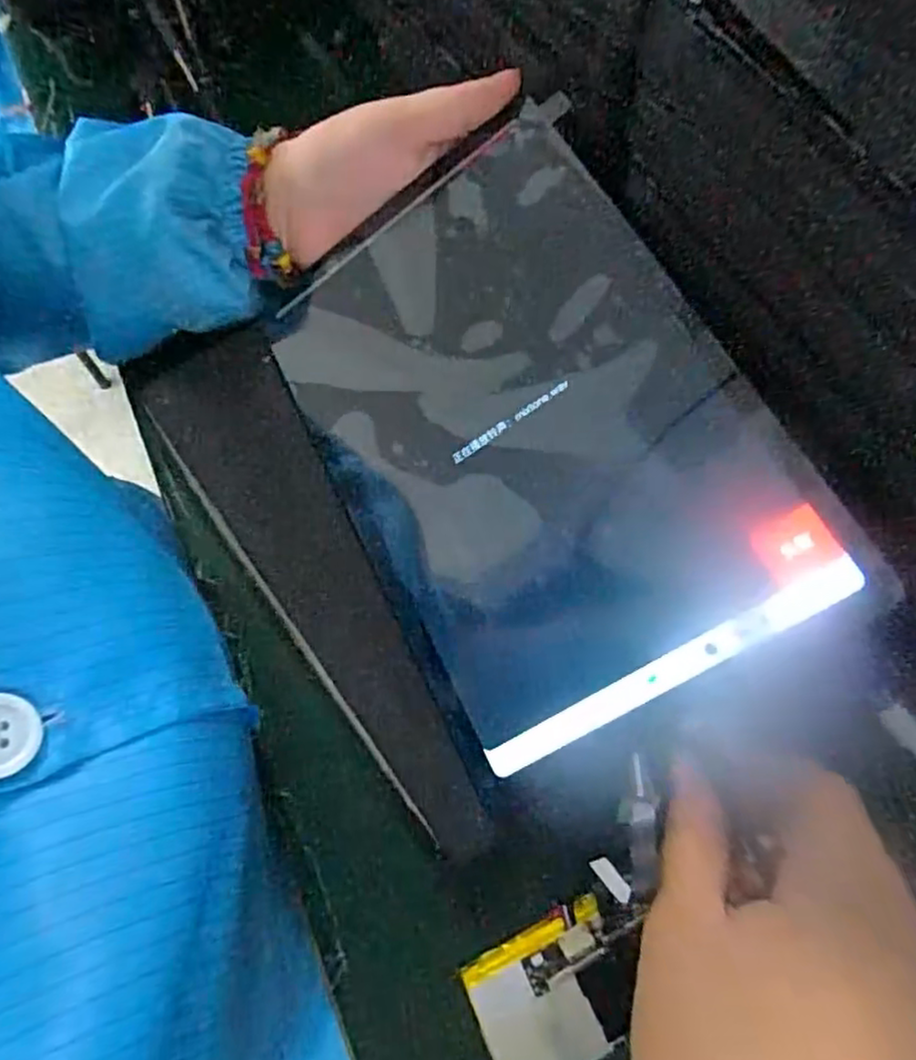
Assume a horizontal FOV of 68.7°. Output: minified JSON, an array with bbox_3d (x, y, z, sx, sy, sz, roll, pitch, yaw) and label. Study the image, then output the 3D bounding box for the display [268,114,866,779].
[{"bbox_3d":[0.021,-0.041,0.258,0.144,0.005,0.222,-35,70,14],"label":"display"}]

